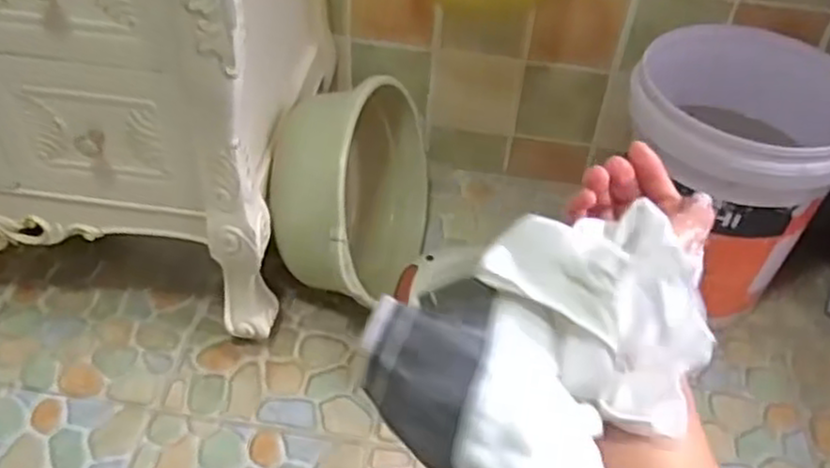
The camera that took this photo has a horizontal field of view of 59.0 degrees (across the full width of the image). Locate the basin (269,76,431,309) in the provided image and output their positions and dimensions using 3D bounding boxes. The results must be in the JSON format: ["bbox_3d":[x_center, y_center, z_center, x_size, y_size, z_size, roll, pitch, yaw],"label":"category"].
[{"bbox_3d":[-0.107,-0.072,1.101,0.156,0.342,0.368,17,47,10],"label":"basin"}]

